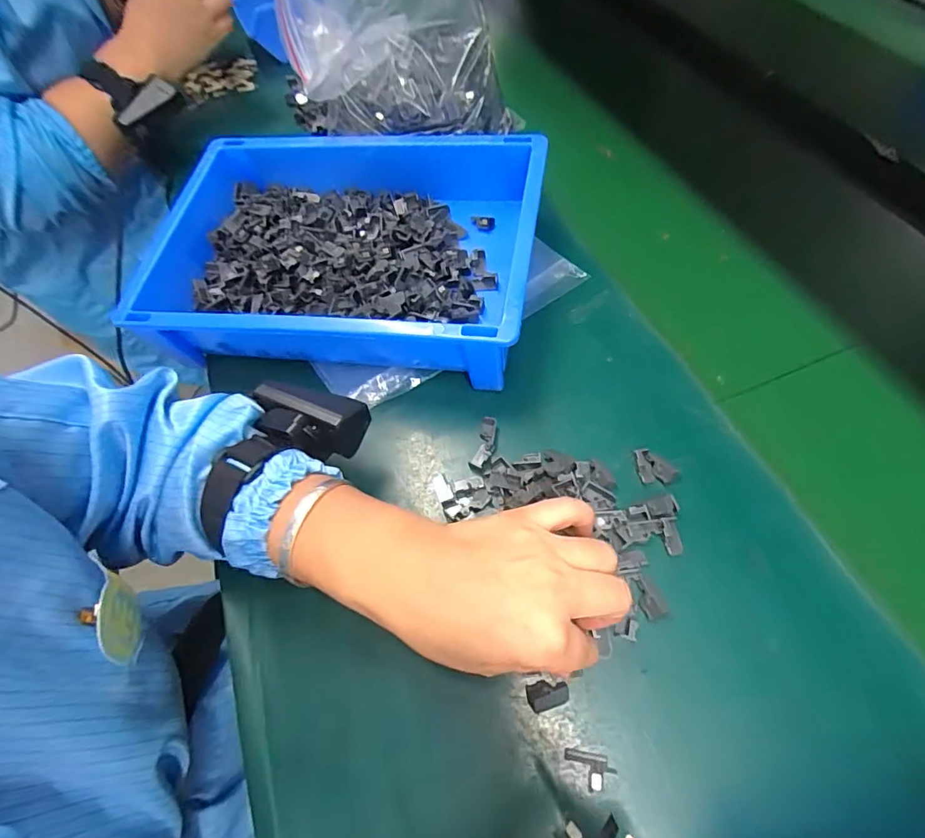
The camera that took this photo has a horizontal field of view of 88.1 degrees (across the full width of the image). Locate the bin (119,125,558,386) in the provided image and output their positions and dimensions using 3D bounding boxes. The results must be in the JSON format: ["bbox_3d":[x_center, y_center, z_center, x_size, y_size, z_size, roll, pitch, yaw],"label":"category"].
[{"bbox_3d":[-0.099,-0.142,0.392,0.303,0.067,0.205,7,61,8],"label":"bin"}]

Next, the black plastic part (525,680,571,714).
[{"bbox_3d":[0.047,0.152,0.262,0.022,0.009,0.014,-15,60,-5],"label":"black plastic part"}]

